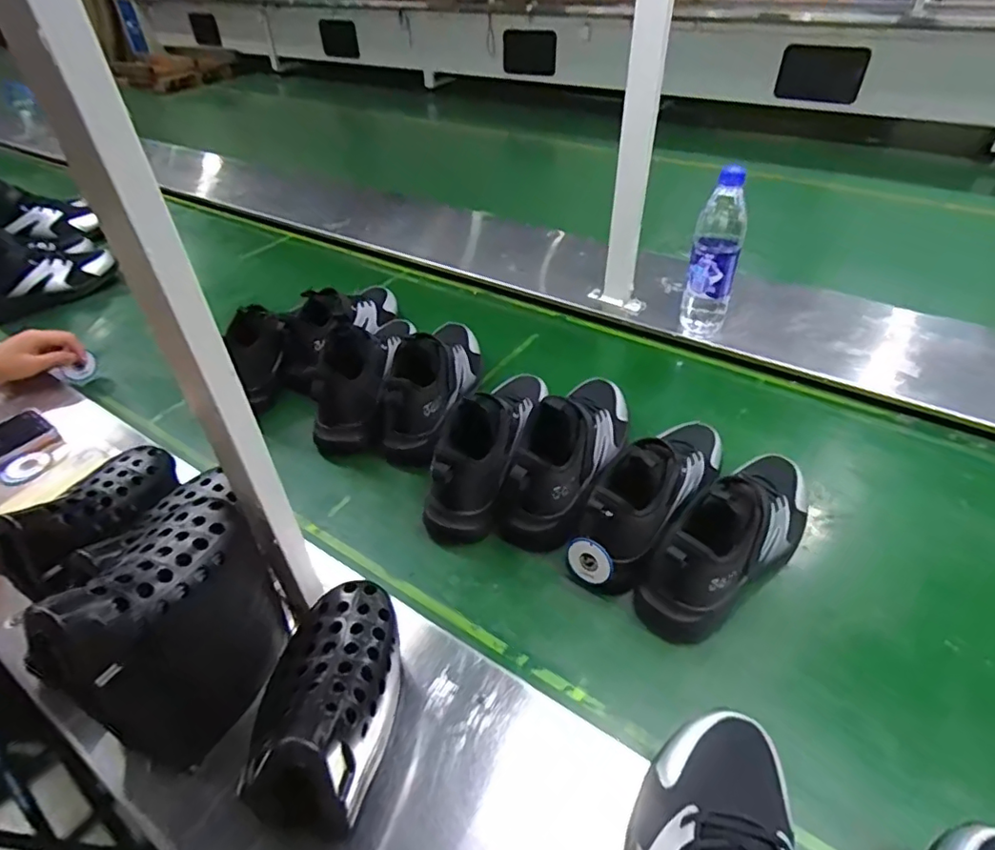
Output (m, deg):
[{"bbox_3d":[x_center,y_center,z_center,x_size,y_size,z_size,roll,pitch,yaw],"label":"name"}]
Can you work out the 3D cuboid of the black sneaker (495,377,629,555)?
[{"bbox_3d":[0.083,0.015,0.639,0.085,0.118,0.249,15,45,20],"label":"black sneaker"}]

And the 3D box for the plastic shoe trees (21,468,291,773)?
[{"bbox_3d":[-0.218,0.141,0.401,0.067,0.184,0.144,17,45,20],"label":"plastic shoe trees"}]

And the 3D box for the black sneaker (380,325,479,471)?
[{"bbox_3d":[-0.083,-0.071,0.738,0.083,0.126,0.253,10,43,14],"label":"black sneaker"}]

